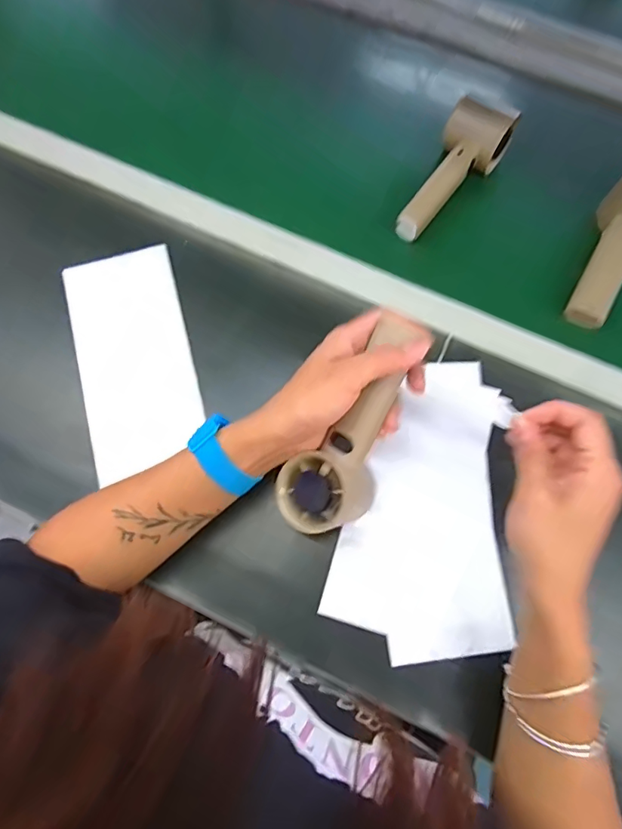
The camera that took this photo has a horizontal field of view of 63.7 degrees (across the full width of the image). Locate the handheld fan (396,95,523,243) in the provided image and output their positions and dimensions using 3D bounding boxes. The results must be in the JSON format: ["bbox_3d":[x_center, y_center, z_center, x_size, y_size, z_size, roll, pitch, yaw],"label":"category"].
[{"bbox_3d":[0.135,-0.232,0.481,0.059,0.041,0.144,32,75,8],"label":"handheld fan"}]

